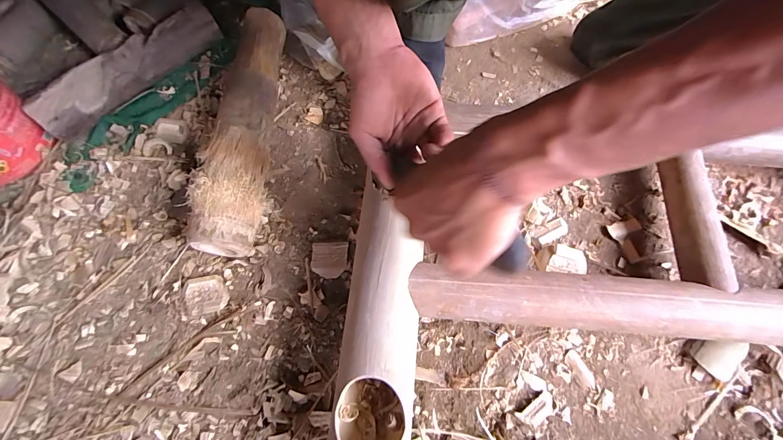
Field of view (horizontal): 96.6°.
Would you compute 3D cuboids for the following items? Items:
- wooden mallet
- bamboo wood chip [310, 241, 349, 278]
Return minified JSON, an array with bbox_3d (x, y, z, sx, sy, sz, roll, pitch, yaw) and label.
[{"bbox_3d":[-0.194,-0.129,0.480,0.073,0.075,0.358,1,67,3],"label":"wooden mallet"},{"bbox_3d":[-0.080,0.049,0.449,0.044,0.012,0.049,4,68,1],"label":"bamboo wood chip"}]

